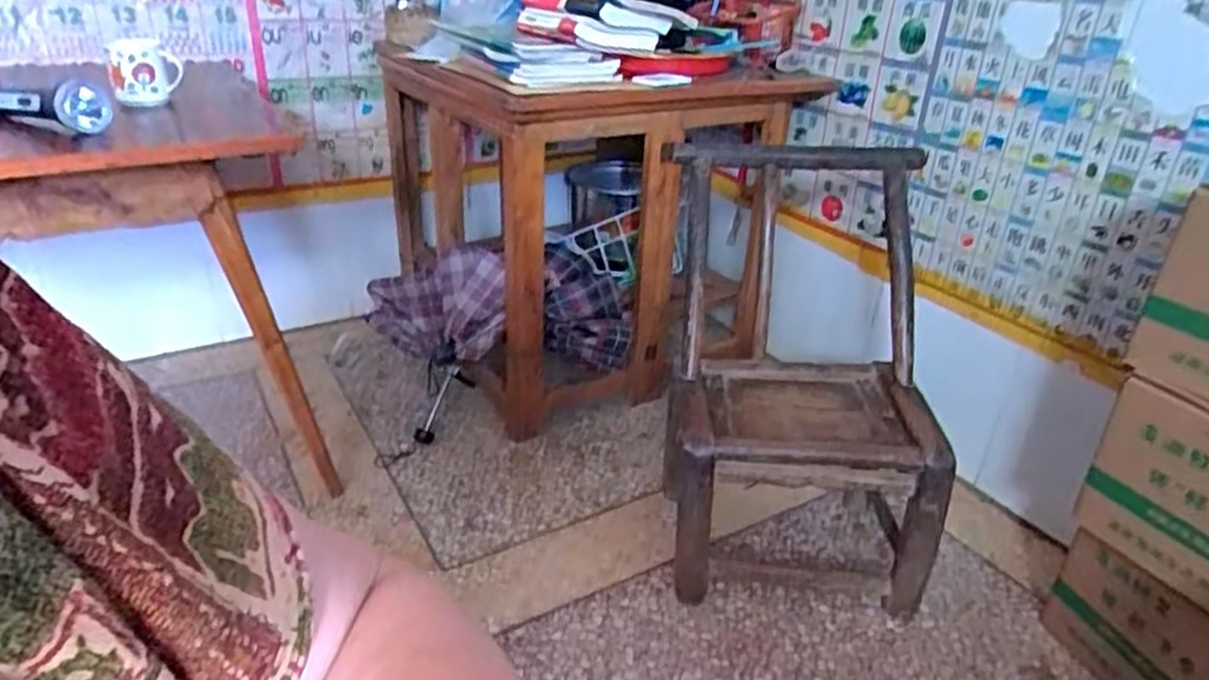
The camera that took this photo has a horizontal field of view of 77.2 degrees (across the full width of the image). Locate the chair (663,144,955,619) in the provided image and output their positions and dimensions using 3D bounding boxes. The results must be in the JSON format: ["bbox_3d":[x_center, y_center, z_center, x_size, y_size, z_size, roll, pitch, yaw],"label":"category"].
[{"bbox_3d":[0.295,0.039,1.181,0.379,0.588,0.418,3,25,0],"label":"chair"}]

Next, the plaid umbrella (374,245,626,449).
[{"bbox_3d":[-0.206,-0.007,1.547,0.518,0.360,0.262,6,25,4],"label":"plaid umbrella"}]

